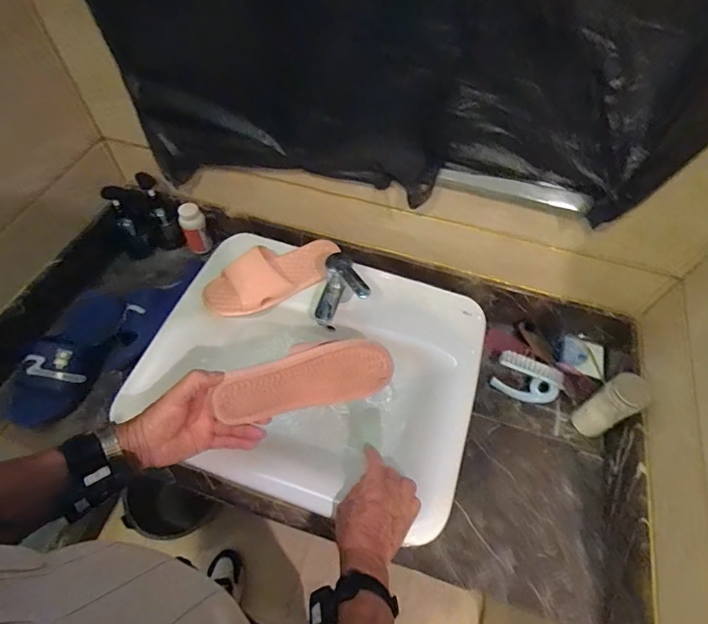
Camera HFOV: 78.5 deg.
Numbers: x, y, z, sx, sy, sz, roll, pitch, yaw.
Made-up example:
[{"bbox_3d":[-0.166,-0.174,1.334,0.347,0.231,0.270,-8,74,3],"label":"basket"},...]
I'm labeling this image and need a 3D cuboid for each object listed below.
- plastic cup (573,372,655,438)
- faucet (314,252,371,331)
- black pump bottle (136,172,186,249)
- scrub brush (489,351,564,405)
[{"bbox_3d":[0.441,0.167,0.756,0.061,0.141,0.063,-28,62,-17],"label":"plastic cup"},{"bbox_3d":[-0.017,-0.027,0.733,0.087,0.106,0.111,5,58,2],"label":"faucet"},{"bbox_3d":[-0.425,-0.219,0.950,0.075,0.174,0.068,-20,33,-13],"label":"black pump bottle"},{"bbox_3d":[0.335,0.129,0.830,0.128,0.051,0.073,17,59,9],"label":"scrub brush"}]

